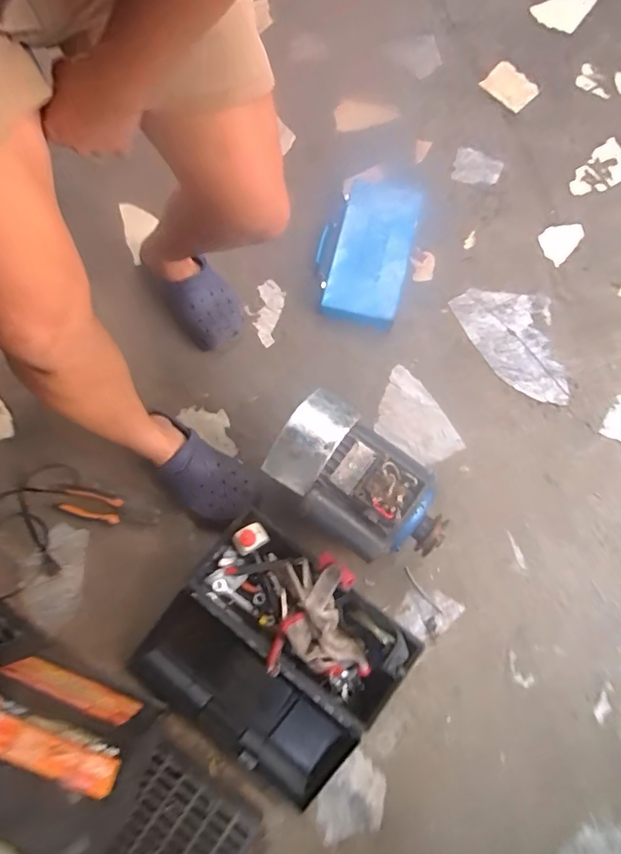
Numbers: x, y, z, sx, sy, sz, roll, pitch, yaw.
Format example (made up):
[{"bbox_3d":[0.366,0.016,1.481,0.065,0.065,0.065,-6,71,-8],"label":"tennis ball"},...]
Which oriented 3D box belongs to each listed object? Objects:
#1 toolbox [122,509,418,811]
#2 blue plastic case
[{"bbox_3d":[-0.064,0.378,0.895,0.378,0.128,0.339,35,78,8],"label":"toolbox"},{"bbox_3d":[0.116,-0.380,1.138,0.187,0.055,0.346,13,76,3],"label":"blue plastic case"}]

